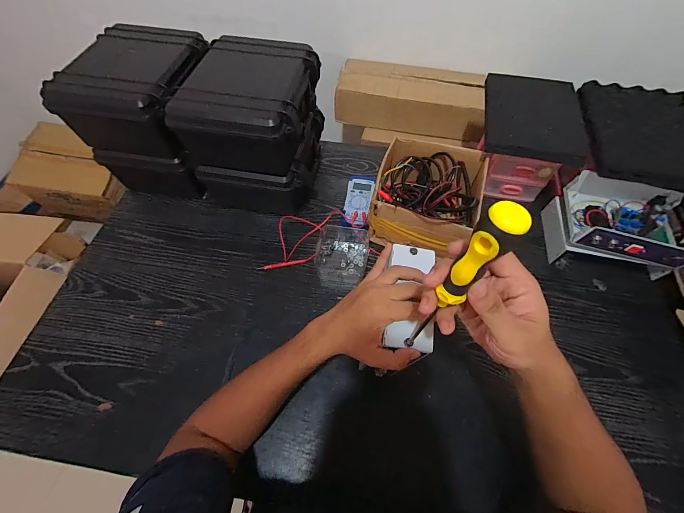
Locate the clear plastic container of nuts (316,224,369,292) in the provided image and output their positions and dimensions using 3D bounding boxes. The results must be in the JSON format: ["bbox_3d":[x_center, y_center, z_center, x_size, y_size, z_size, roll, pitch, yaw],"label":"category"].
[{"bbox_3d":[0.001,-0.008,0.643,0.106,0.037,0.143,6,62,3],"label":"clear plastic container of nuts"}]

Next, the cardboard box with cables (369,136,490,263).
[{"bbox_3d":[0.175,-0.125,0.647,0.198,0.131,0.210,15,63,8],"label":"cardboard box with cables"}]

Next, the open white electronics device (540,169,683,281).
[{"bbox_3d":[0.564,-0.057,0.626,0.221,0.114,0.166,12,61,7],"label":"open white electronics device"}]

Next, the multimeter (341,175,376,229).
[{"bbox_3d":[0.037,-0.124,0.704,0.060,0.031,0.154,9,63,5],"label":"multimeter"}]

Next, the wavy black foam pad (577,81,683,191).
[{"bbox_3d":[0.599,-0.248,0.603,0.206,0.038,0.269,5,60,3],"label":"wavy black foam pad"}]

